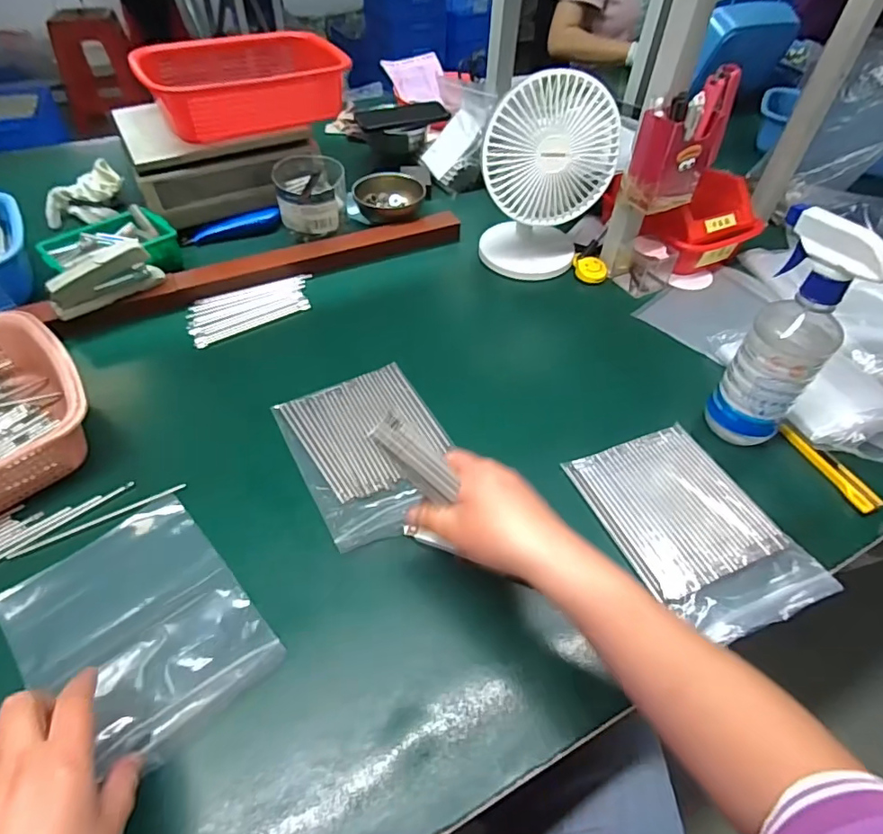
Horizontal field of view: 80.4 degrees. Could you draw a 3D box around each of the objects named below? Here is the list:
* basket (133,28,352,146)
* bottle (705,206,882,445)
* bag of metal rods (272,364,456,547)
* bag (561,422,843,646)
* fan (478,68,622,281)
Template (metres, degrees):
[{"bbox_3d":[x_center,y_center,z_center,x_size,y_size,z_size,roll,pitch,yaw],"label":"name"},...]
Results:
[{"bbox_3d":[-0.300,-0.507,0.795,0.280,0.089,0.170,-24,54,-21],"label":"basket"},{"bbox_3d":[0.306,-0.071,0.471,0.084,0.207,0.069,31,56,23],"label":"bottle"},{"bbox_3d":[-0.069,0.030,0.527,0.146,0.013,0.196,-22,53,-20],"label":"bag of metal rods"},{"bbox_3d":[0.222,0.095,0.466,0.136,0.020,0.190,-19,52,-17],"label":"bag"},{"bbox_3d":[0.131,-0.311,0.682,0.162,0.249,0.115,1,50,1],"label":"fan"}]

